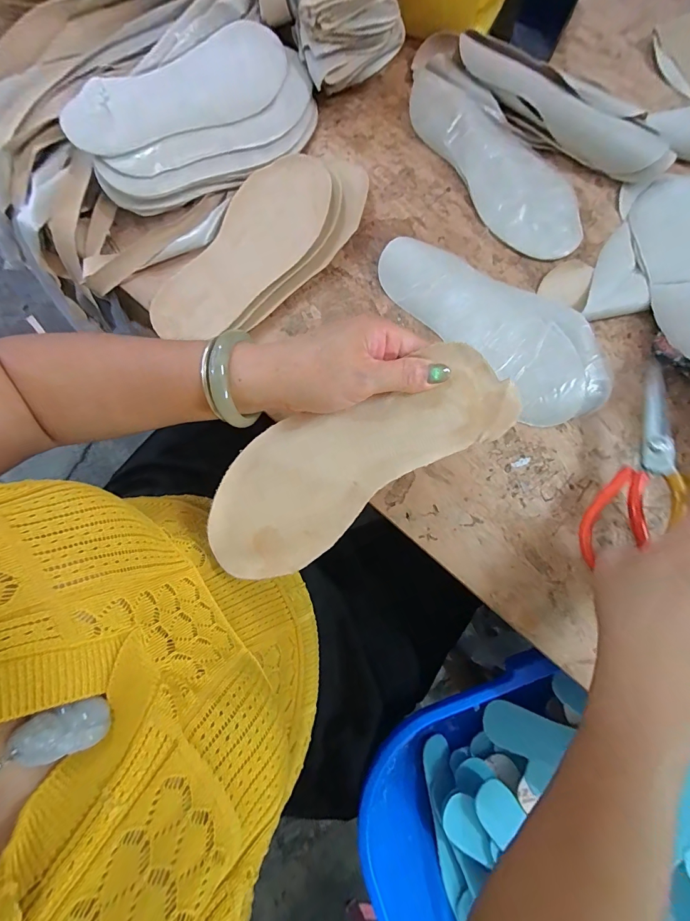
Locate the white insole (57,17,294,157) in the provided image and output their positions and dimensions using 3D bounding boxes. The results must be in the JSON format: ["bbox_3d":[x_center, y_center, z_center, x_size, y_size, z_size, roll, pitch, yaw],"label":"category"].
[{"bbox_3d":[-0.157,-0.367,0.379,0.236,0.014,0.092,-39,88,-14],"label":"white insole"}]

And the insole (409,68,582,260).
[{"bbox_3d":[0.165,-0.314,0.393,0.090,0.035,0.228,-36,80,-5],"label":"insole"}]

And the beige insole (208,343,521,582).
[{"bbox_3d":[0.001,0.002,0.279,0.238,0.013,0.094,-30,81,9],"label":"beige insole"}]

